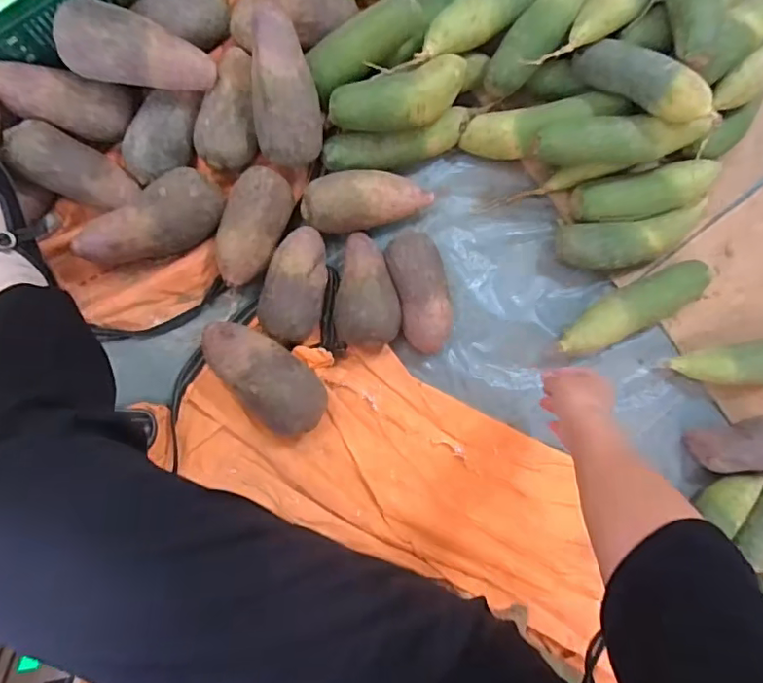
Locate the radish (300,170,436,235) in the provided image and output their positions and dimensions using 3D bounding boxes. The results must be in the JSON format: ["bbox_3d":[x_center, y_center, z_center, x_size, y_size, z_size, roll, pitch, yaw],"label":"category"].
[{"bbox_3d":[-0.018,-0.172,0.662,0.154,0.064,0.066,-14,88,-9],"label":"radish"}]

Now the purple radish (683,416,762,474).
[{"bbox_3d":[0.462,0.133,0.700,0.111,0.073,0.064,-9,88,-9],"label":"purple radish"}]

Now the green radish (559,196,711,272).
[{"bbox_3d":[0.334,-0.135,0.715,0.200,0.062,0.067,-11,88,-9],"label":"green radish"}]

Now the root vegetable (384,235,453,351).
[{"bbox_3d":[0.047,-0.059,0.667,0.061,0.057,0.147,-14,88,-9],"label":"root vegetable"}]

